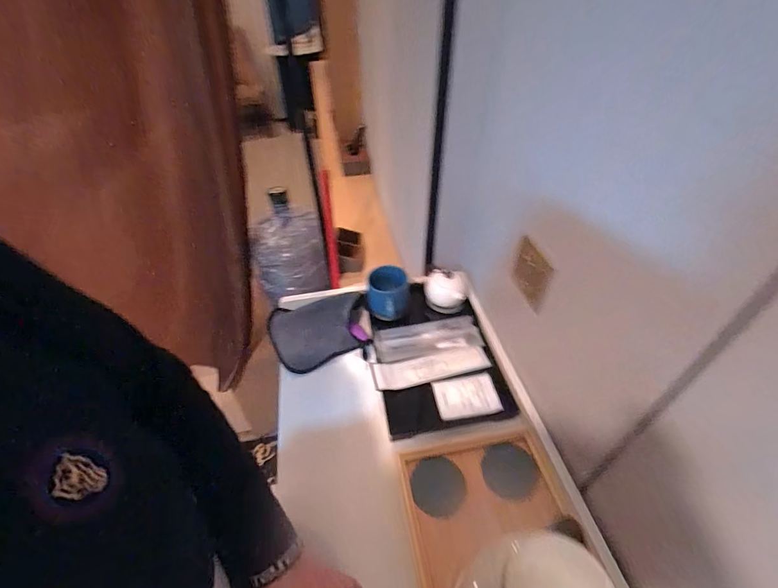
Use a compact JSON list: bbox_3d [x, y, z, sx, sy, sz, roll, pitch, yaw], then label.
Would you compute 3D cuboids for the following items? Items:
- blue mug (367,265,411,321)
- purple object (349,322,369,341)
[{"bbox_3d":[-0.001,0.007,0.689,0.071,0.088,0.066,-1,43,1],"label":"blue mug"},{"bbox_3d":[-0.056,0.070,0.689,0.044,0.010,0.022,31,52,30],"label":"purple object"}]

